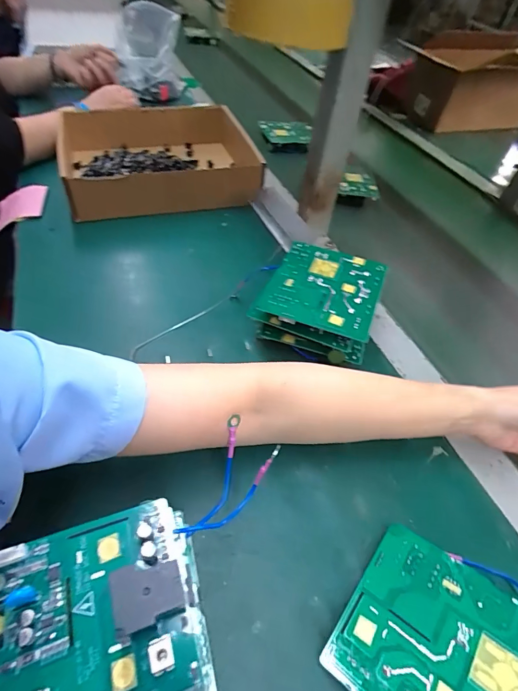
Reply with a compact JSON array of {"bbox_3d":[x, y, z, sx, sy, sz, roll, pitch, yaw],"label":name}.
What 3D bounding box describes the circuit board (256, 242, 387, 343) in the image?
[{"bbox_3d":[0.073,-0.065,0.405,0.113,0.008,0.126,20,50,10],"label":"circuit board"}]

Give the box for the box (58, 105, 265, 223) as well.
[{"bbox_3d":[-0.163,-0.318,0.636,0.311,0.073,0.246,-9,51,-14],"label":"box"}]

